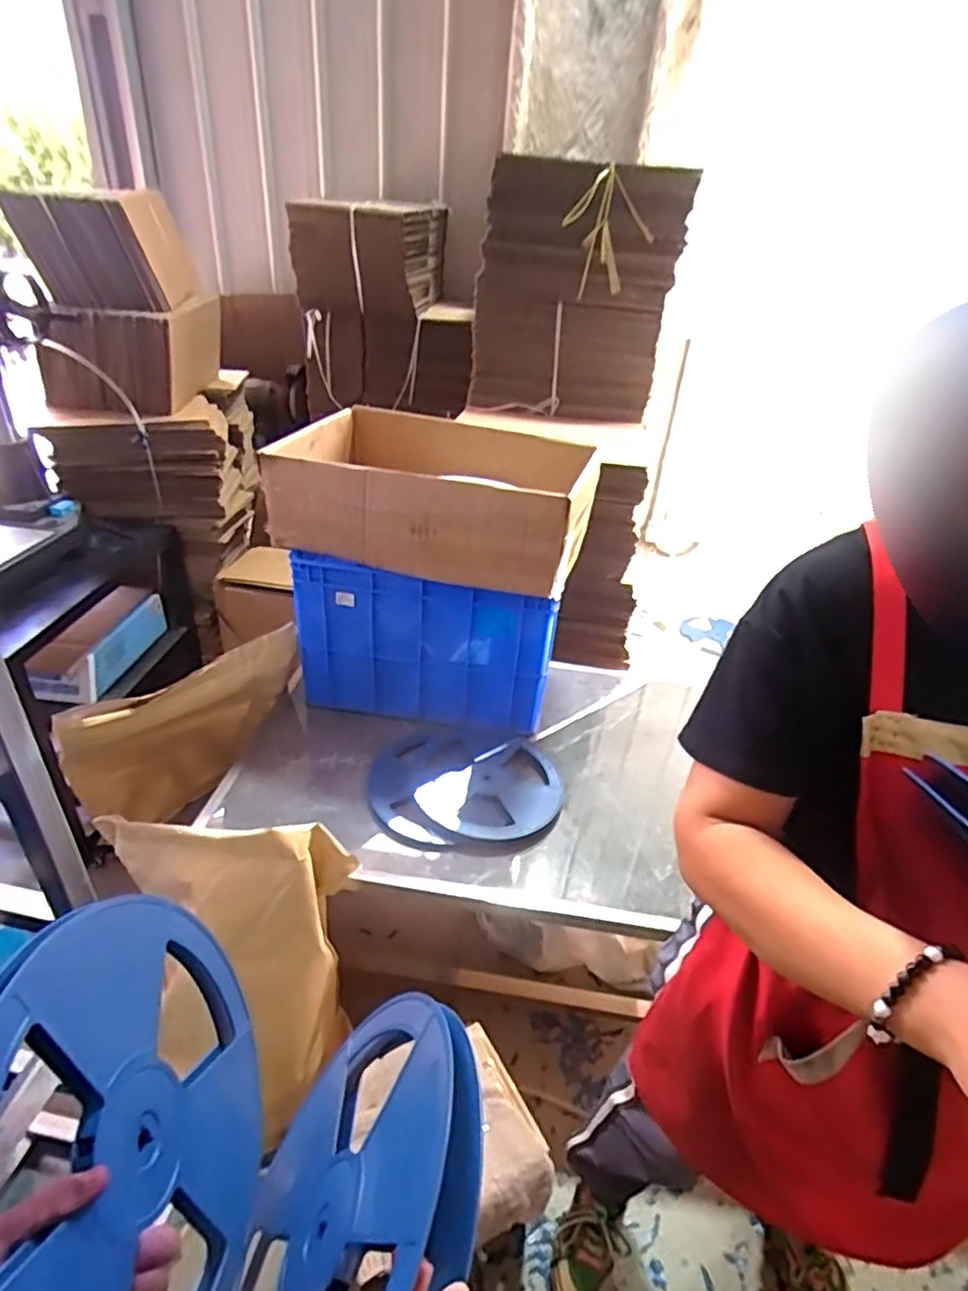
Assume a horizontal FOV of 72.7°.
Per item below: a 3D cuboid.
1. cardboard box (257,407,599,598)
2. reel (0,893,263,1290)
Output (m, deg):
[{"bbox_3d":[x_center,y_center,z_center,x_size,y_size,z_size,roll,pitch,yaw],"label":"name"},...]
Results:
[{"bbox_3d":[-0.108,-0.331,1.468,0.667,0.219,0.425,12,33,10],"label":"cardboard box"},{"bbox_3d":[-0.239,0.339,0.461,0.023,0.318,0.291,-17,28,5],"label":"reel"}]

